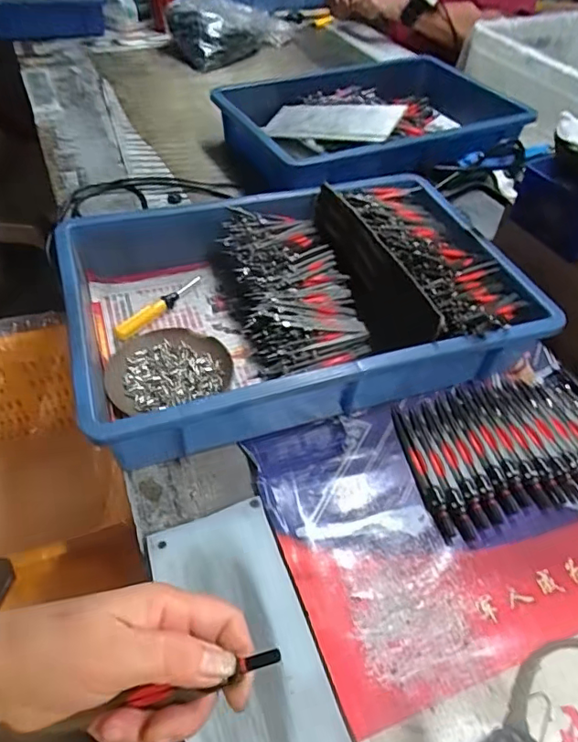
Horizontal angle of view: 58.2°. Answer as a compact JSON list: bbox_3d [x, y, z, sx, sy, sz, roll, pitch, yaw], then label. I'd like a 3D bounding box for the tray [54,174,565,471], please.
[{"bbox_3d":[0.010,-0.079,0.534,0.433,0.083,0.292,-13,50,-15],"label":"tray"}]

